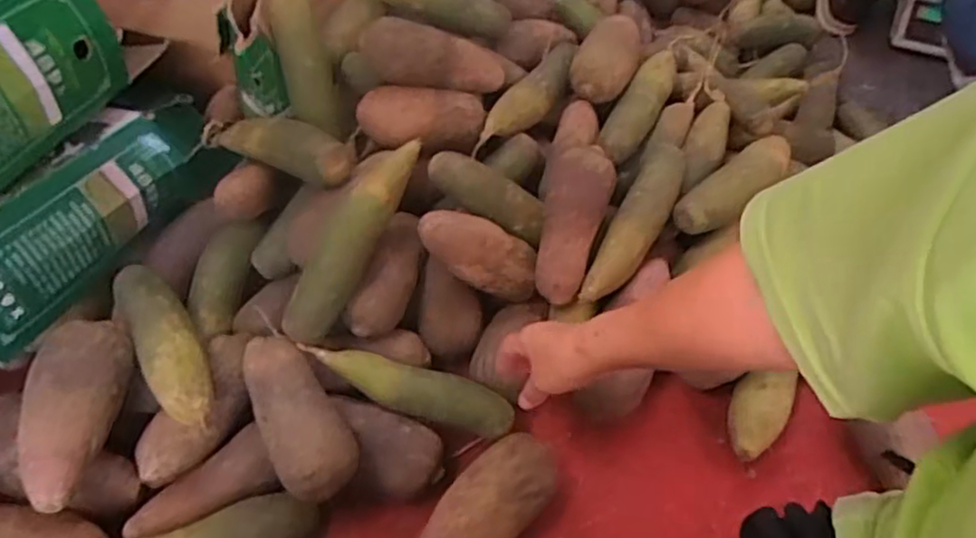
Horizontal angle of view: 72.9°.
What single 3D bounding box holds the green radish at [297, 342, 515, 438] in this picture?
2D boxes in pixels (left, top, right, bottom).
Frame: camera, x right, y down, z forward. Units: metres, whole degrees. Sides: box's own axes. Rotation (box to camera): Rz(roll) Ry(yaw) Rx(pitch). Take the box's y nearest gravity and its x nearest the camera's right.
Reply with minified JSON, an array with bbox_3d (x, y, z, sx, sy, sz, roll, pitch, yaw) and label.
[{"bbox_3d":[-0.080,0.122,0.674,0.213,0.043,0.049,11,52,2],"label":"green radish"}]

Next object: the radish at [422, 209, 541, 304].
[{"bbox_3d":[-0.008,-0.016,0.729,0.144,0.057,0.061,29,48,-23],"label":"radish"}]

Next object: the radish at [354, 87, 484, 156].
[{"bbox_3d":[-0.076,-0.177,0.770,0.142,0.052,0.059,-6,53,-11],"label":"radish"}]

